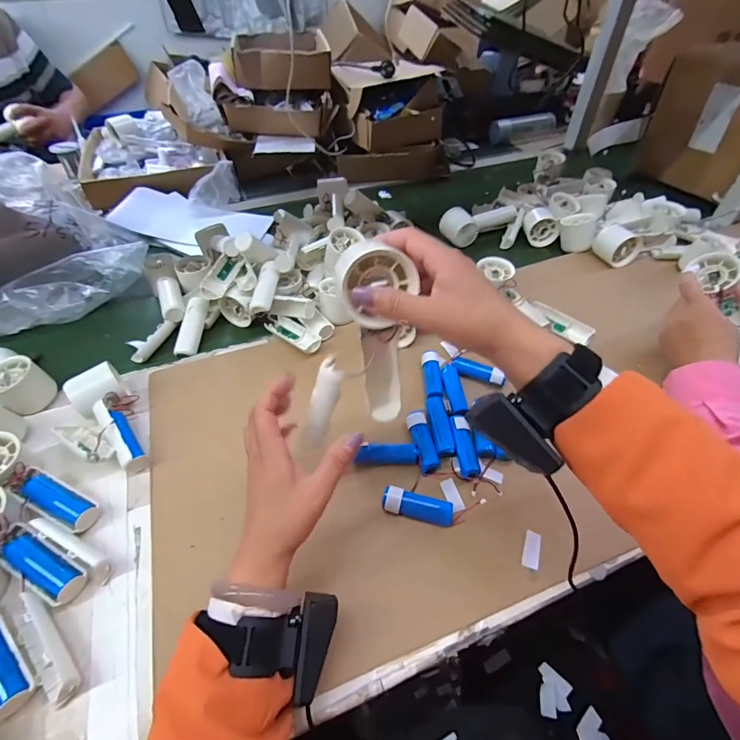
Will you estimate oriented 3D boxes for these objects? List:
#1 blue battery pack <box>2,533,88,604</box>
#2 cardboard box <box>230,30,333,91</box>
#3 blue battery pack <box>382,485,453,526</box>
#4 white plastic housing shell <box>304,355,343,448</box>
[{"bbox_3d":[-0.307,0.185,0.379,0.081,0.023,0.027,24,54,19],"label":"blue battery pack"},{"bbox_3d":[-0.200,-0.708,0.909,0.201,0.065,0.215,-7,50,-6],"label":"cardboard box"},{"bbox_3d":[0.050,0.142,0.415,0.073,0.020,0.023,11,51,9],"label":"blue battery pack"},{"bbox_3d":[-0.042,0.033,0.359,0.025,0.088,0.012,22,21,18],"label":"white plastic housing shell"}]

